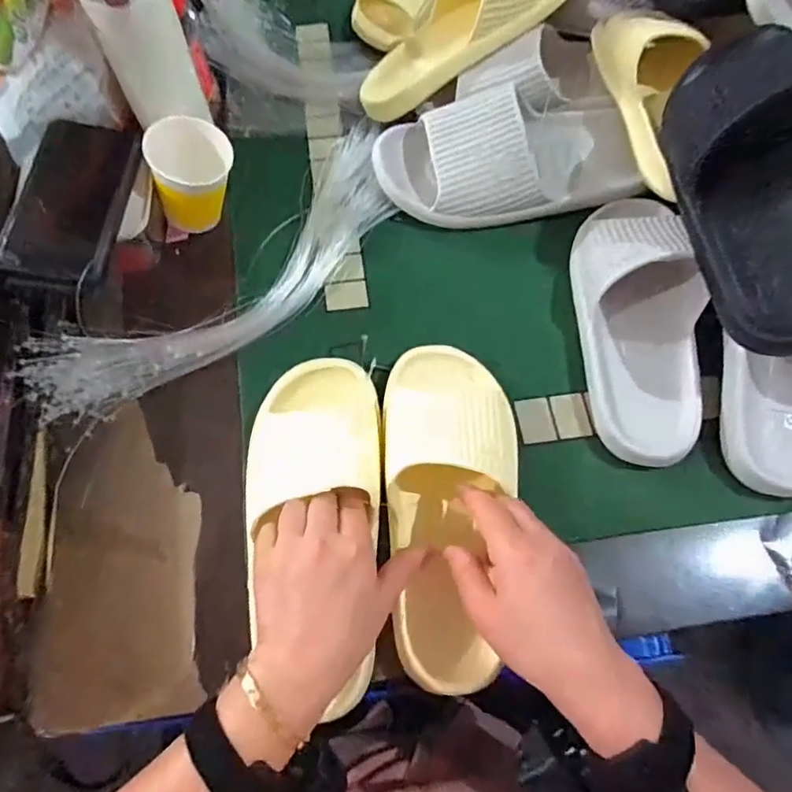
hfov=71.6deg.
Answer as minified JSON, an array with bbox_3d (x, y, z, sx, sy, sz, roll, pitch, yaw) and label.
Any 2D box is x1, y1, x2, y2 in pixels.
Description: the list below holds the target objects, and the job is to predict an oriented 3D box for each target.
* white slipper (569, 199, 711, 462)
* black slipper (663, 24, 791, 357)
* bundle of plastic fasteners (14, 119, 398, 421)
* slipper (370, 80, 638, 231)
[{"bbox_3d":[0.216,-0.057,0.467,0.101,0.069,0.227,1,68,-2],"label":"white slipper"},{"bbox_3d":[0.279,-0.159,0.424,0.108,0.078,0.258,-12,79,39],"label":"black slipper"},{"bbox_3d":[-0.134,-0.119,0.499,0.115,0.040,0.403,39,72,13],"label":"bundle of plastic fasteners"},{"bbox_3d":[0.106,-0.228,0.525,0.244,0.080,0.110,-4,68,-4],"label":"slipper"}]

